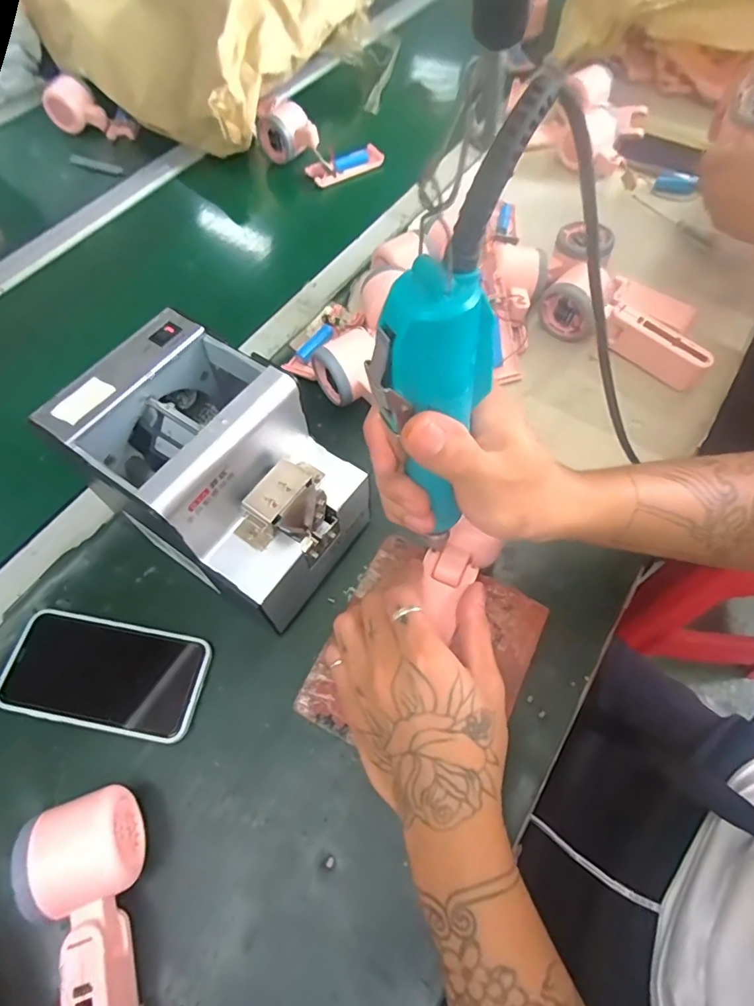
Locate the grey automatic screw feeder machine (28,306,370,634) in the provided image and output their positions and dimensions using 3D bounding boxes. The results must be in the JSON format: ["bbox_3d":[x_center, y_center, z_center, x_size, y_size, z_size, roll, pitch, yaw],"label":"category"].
[{"bbox_3d":[-0.108,-0.018,0.380,0.172,0.143,0.116,33,67,18],"label":"grey automatic screw feeder machine"}]

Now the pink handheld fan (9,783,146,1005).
[{"bbox_3d":[-0.164,0.259,0.292,0.055,0.054,0.164,-15,62,-6],"label":"pink handheld fan"}]

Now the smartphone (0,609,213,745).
[{"bbox_3d":[-0.203,0.127,0.383,0.144,0.012,0.073,9,62,7],"label":"smartphone"}]

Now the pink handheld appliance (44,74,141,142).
[{"bbox_3d":[-0.418,-0.576,0.760,0.139,0.059,0.046,19,64,-8],"label":"pink handheld appliance"}]

